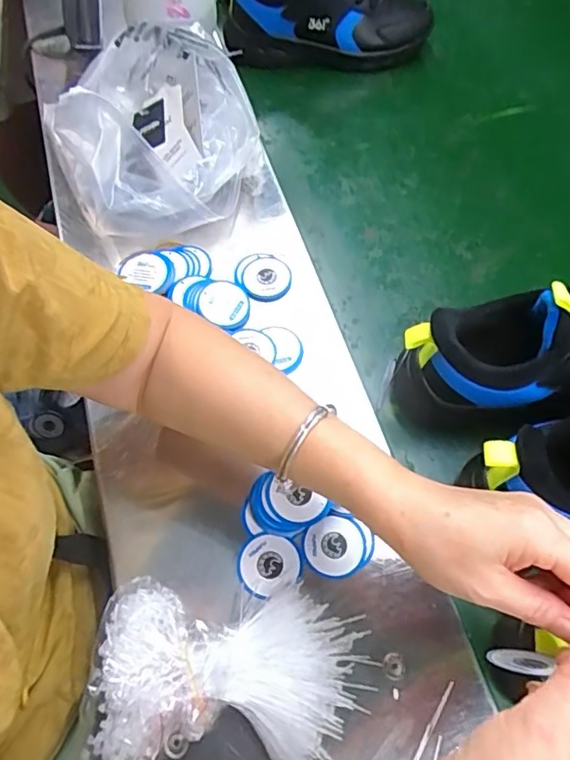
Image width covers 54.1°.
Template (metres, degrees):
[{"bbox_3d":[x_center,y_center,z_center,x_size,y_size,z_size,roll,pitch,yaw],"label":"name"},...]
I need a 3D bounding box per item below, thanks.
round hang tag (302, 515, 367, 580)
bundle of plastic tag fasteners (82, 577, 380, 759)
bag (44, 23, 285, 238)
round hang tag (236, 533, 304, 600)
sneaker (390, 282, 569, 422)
[{"bbox_3d":[0.039,0.129,0.435,0.049,0.004,0.046,0,62,-1],"label":"round hang tag"},{"bbox_3d":[-0.037,0.201,0.374,0.174,0.048,0.117,1,66,3],"label":"bundle of plastic tag fasteners"},{"bbox_3d":[-0.132,-0.242,0.591,0.193,0.136,0.220,-28,68,-10],"label":"bag"},{"bbox_3d":[-0.012,0.142,0.427,0.048,0.005,0.046,-1,66,2],"label":"round hang tag"},{"bbox_3d":[0.240,-0.018,0.475,0.283,0.123,0.096,-6,64,0],"label":"sneaker"}]

